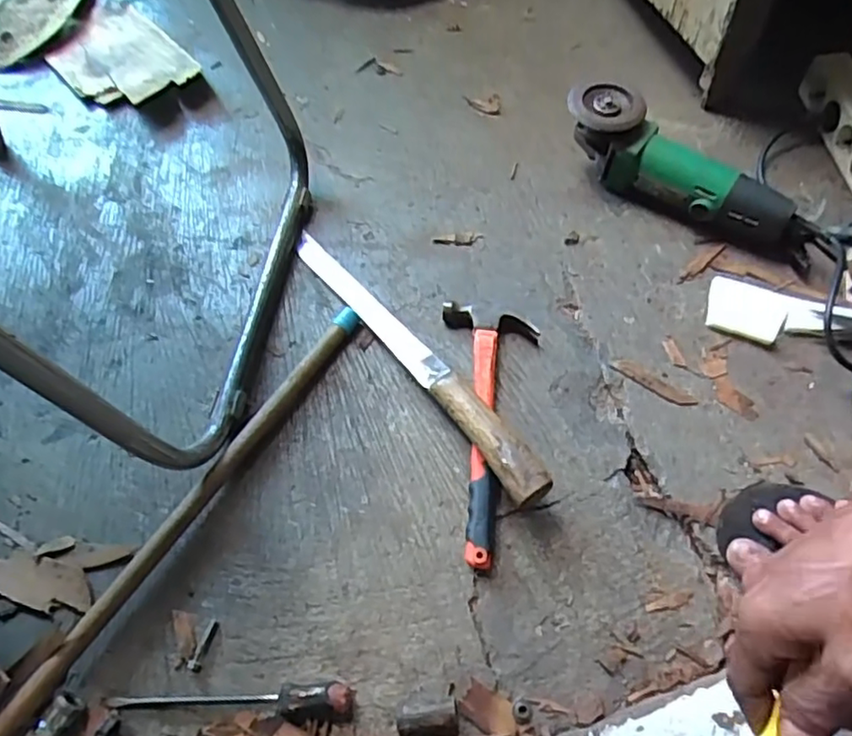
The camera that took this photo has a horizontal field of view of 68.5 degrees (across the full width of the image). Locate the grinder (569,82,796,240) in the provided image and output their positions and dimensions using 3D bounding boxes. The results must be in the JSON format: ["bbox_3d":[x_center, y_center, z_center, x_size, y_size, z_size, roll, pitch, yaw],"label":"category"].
[{"bbox_3d":[0.277,-0.222,0.693,0.265,0.090,0.070,29,65,16],"label":"grinder"}]

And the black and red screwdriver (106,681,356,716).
[{"bbox_3d":[-0.154,0.259,0.487,0.193,0.021,0.022,-2,60,0],"label":"black and red screwdriver"}]

